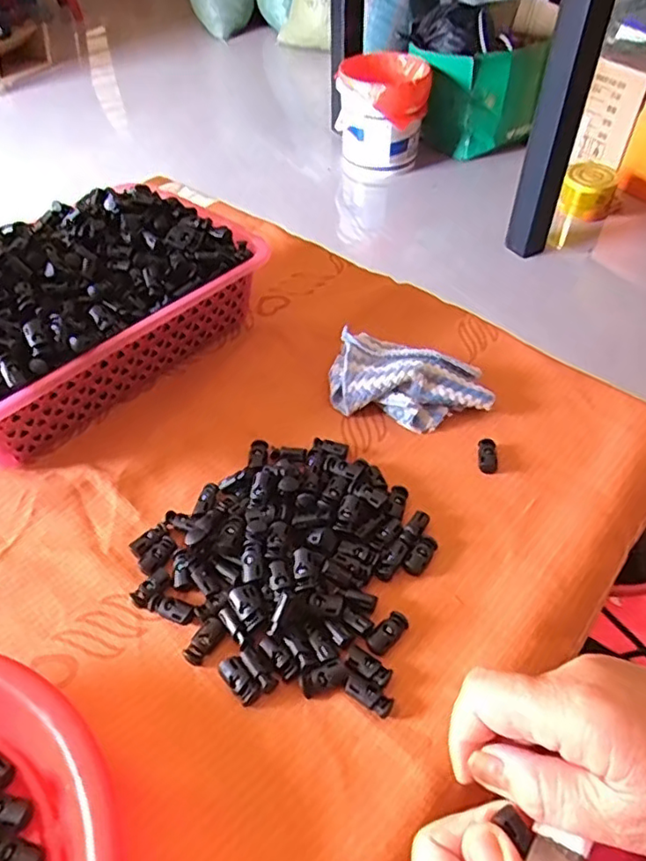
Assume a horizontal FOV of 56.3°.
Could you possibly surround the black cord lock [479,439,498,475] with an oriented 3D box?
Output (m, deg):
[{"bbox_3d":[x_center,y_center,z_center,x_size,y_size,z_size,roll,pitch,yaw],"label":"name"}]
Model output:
[{"bbox_3d":[0.124,0.020,0.455,0.013,0.012,0.029,6,49,7],"label":"black cord lock"}]

